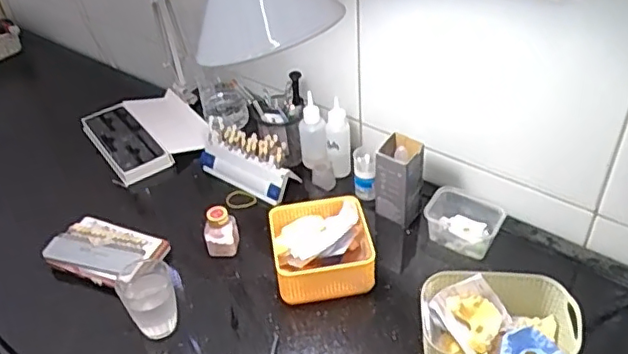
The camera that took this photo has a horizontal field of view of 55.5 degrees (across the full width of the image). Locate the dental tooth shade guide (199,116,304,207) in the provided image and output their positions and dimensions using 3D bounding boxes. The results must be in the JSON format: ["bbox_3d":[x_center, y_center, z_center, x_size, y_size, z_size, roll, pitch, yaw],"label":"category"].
[{"bbox_3d":[-0.120,-0.034,1.003,0.193,0.084,0.076,29,51,34],"label":"dental tooth shade guide"}]

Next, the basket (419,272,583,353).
[{"bbox_3d":[0.216,0.187,0.710,0.172,0.083,0.117,1,41,7],"label":"basket"}]

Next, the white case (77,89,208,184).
[{"bbox_3d":[-0.307,-0.083,1.131,0.206,0.065,0.238,-29,46,-25],"label":"white case"}]

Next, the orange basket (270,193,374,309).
[{"bbox_3d":[0.010,0.097,0.845,0.140,0.057,0.136,-9,41,-4],"label":"orange basket"}]

